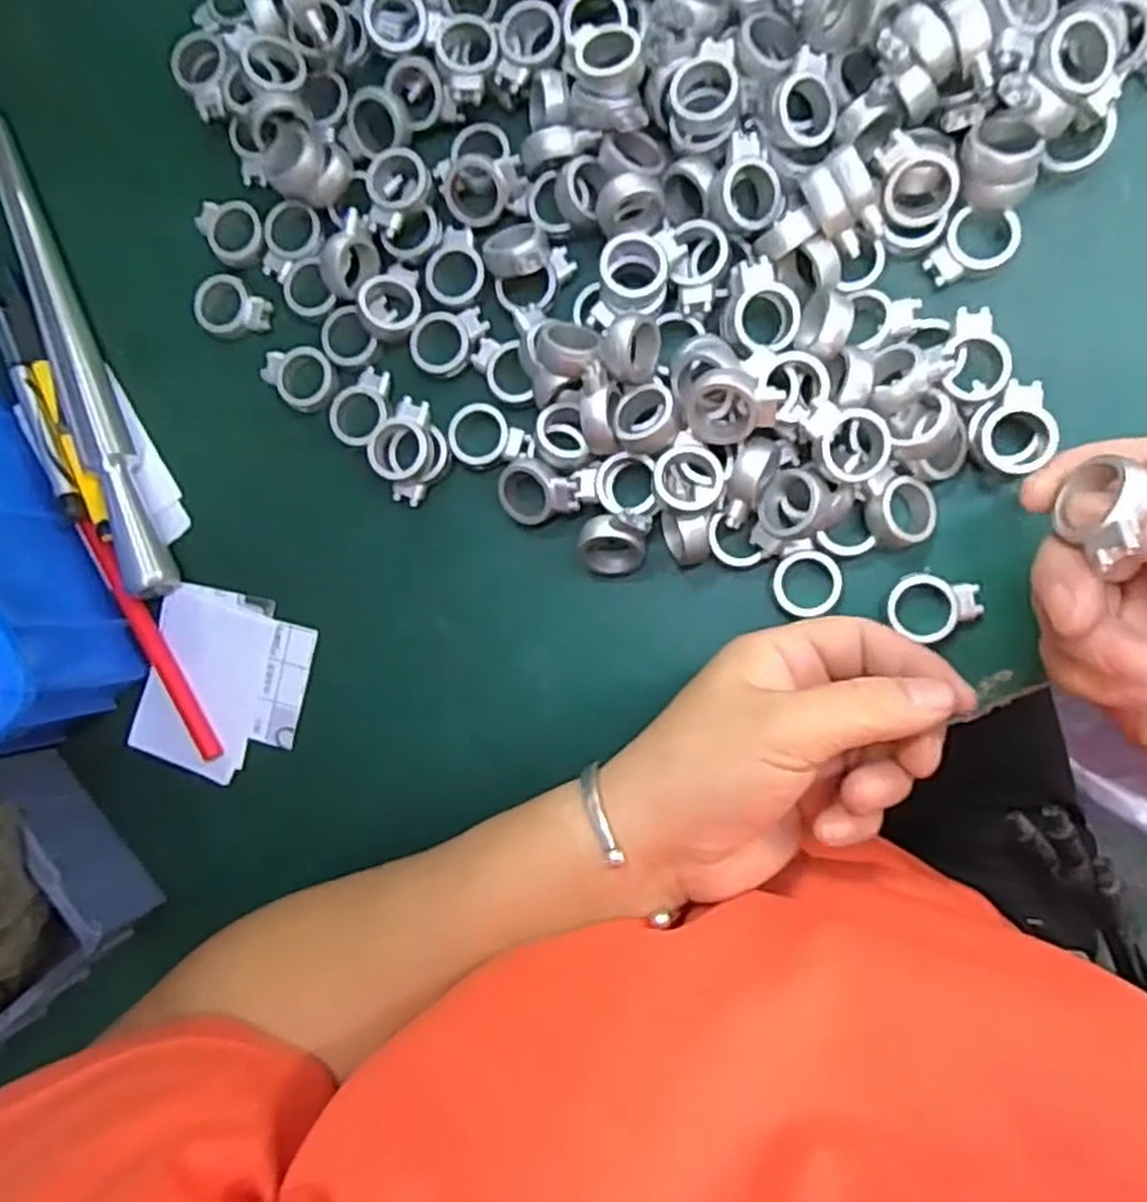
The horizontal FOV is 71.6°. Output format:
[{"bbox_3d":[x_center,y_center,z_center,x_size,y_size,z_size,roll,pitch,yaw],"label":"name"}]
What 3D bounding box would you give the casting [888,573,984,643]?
[{"bbox_3d":[0.137,0.002,0.300,0.035,0.007,0.026,-8,77,5],"label":"casting"}]

